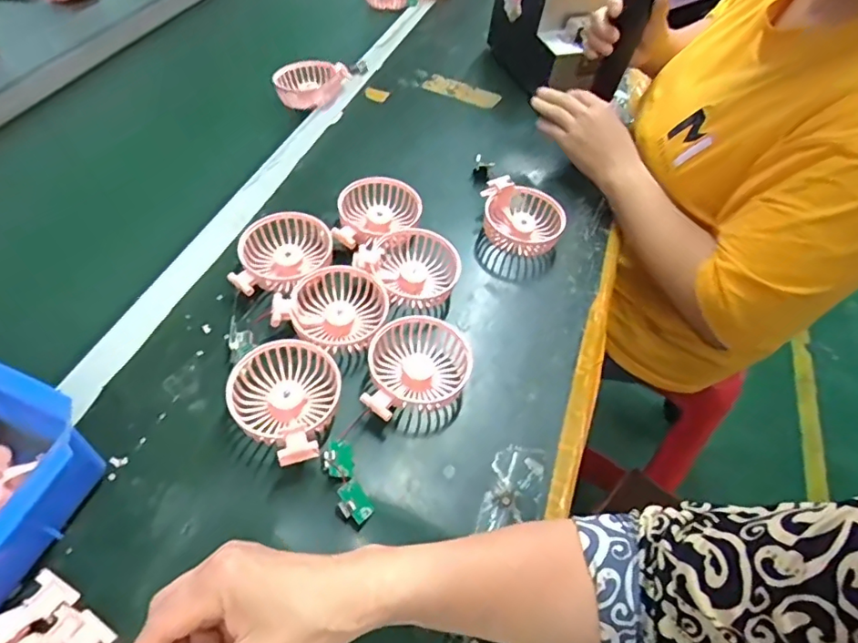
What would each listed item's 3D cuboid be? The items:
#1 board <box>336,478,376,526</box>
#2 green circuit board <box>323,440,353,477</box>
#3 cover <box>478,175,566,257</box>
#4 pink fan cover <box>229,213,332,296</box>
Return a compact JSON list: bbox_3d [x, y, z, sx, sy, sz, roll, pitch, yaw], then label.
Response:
[{"bbox_3d":[-0.057,0.139,0.417,0.021,0.006,0.031,-32,87,-34],"label":"board"},{"bbox_3d":[-0.072,0.109,0.433,0.024,0.007,0.030,22,49,-35],"label":"green circuit board"},{"bbox_3d":[0.107,-0.118,0.620,0.088,0.046,0.088,2,52,-3],"label":"cover"},{"bbox_3d":[-0.145,-0.064,0.550,0.091,0.031,0.095,2,52,-4],"label":"pink fan cover"}]

